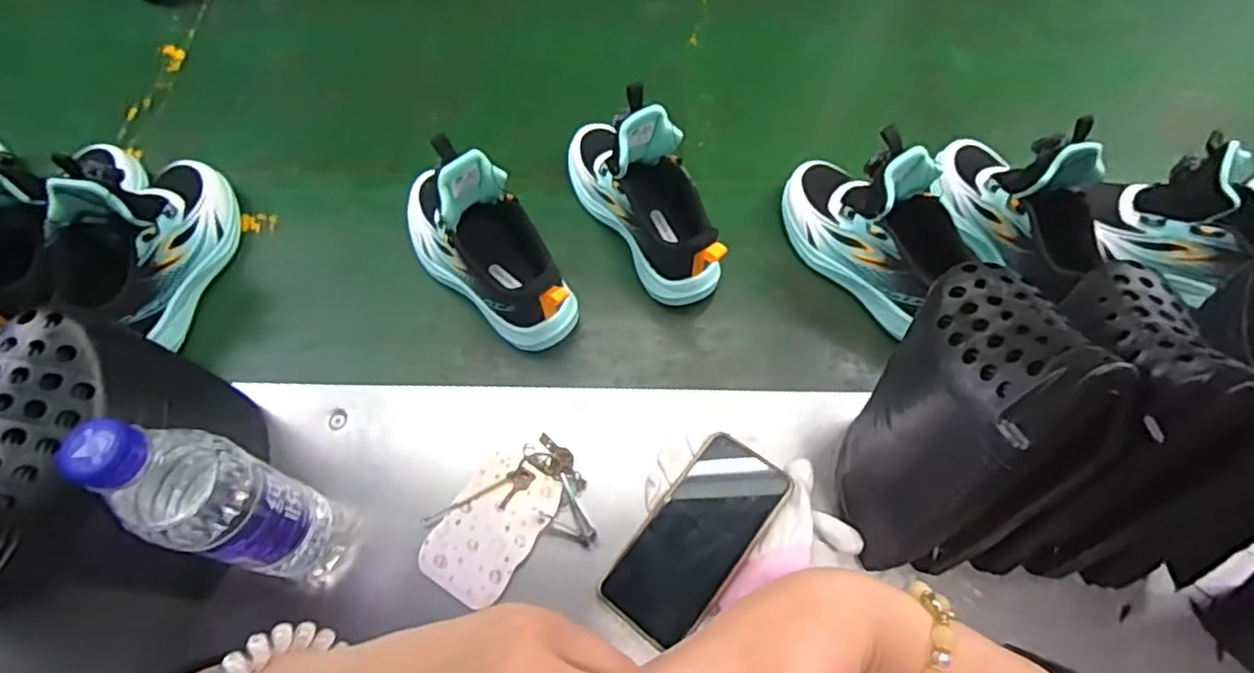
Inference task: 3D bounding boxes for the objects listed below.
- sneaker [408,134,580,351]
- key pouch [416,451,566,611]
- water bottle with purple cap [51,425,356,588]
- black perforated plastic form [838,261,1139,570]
[{"bbox_3d":[-0.133,-0.089,0.584,0.221,0.140,0.080,40,70,19],"label":"sneaker"},{"bbox_3d":[-0.104,0.146,0.516,0.068,0.011,0.109,31,67,16],"label":"key pouch"},{"bbox_3d":[-0.242,0.105,0.412,0.054,0.237,0.059,18,65,10],"label":"water bottle with purple cap"},{"bbox_3d":[0.207,0.053,0.429,0.076,0.225,0.145,2,63,2],"label":"black perforated plastic form"}]

